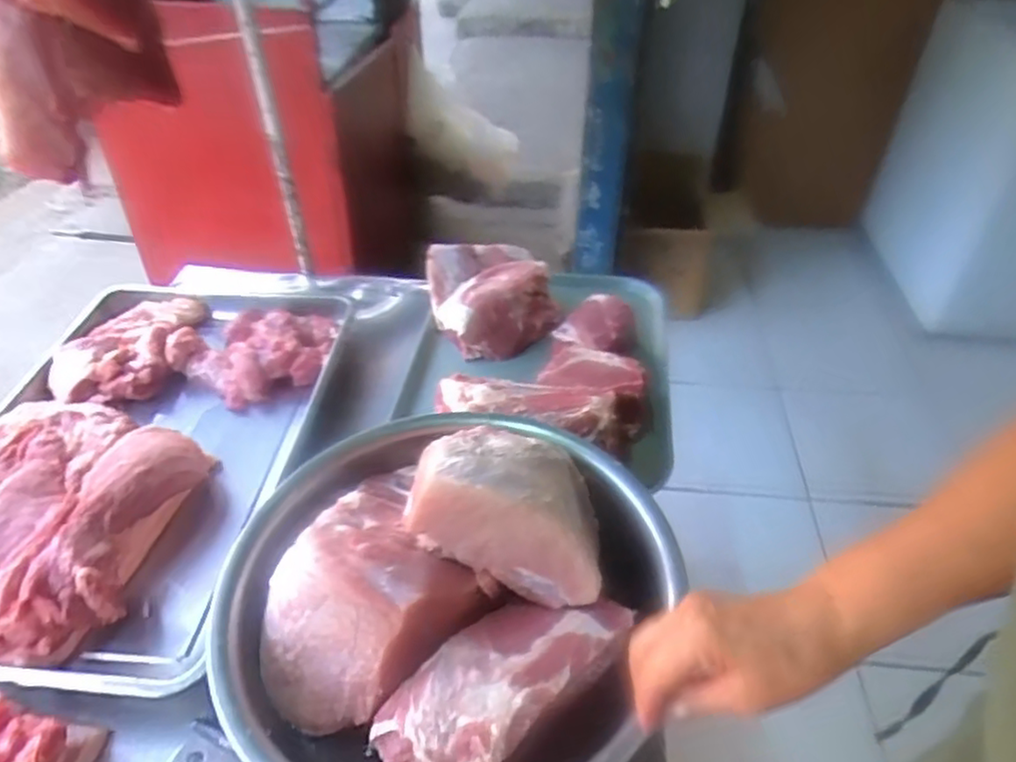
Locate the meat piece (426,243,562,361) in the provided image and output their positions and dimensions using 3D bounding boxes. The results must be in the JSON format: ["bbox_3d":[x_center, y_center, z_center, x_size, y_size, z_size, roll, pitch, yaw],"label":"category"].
[{"bbox_3d":[-0.018,-0.118,0.968,0.179,0.093,0.152,-8,41,-9],"label":"meat piece"}]

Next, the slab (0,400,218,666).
[{"bbox_3d":[-0.482,0.135,0.706,0.250,0.071,0.321,5,40,6],"label":"slab"}]

